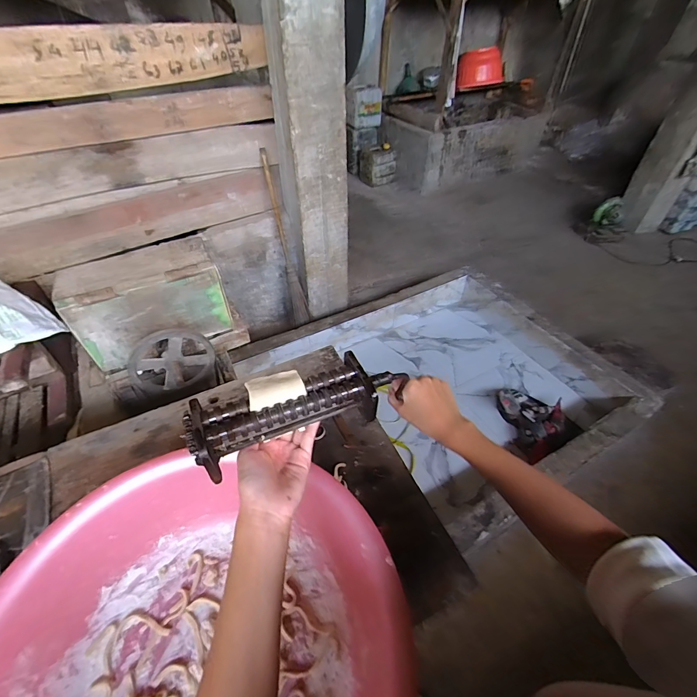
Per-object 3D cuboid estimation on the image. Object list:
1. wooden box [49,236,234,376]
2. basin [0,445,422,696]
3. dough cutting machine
[{"bbox_3d":[-0.516,-0.124,0.939,0.359,0.225,0.150,-17,48,-16],"label":"wooden box"},{"bbox_3d":[-0.154,0.324,0.352,0.396,0.119,0.369,0,45,0],"label":"basin"},{"bbox_3d":[-0.051,0.064,0.368,0.208,0.051,0.060,-17,47,-17],"label":"dough cutting machine"}]

